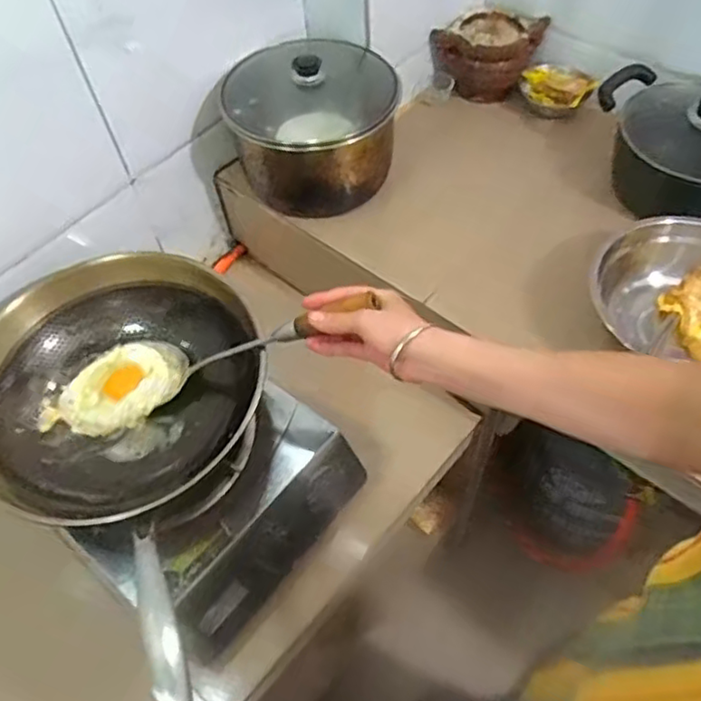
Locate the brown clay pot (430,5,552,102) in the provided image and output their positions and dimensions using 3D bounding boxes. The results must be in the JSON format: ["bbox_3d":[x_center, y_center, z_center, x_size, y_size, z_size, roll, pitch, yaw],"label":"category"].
[{"bbox_3d":[0.211,-0.460,0.999,0.124,0.087,0.126,38,66,24],"label":"brown clay pot"}]

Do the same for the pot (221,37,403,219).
[{"bbox_3d":[-0.050,-0.314,0.865,0.216,0.152,0.207,-2,57,3],"label":"pot"}]

